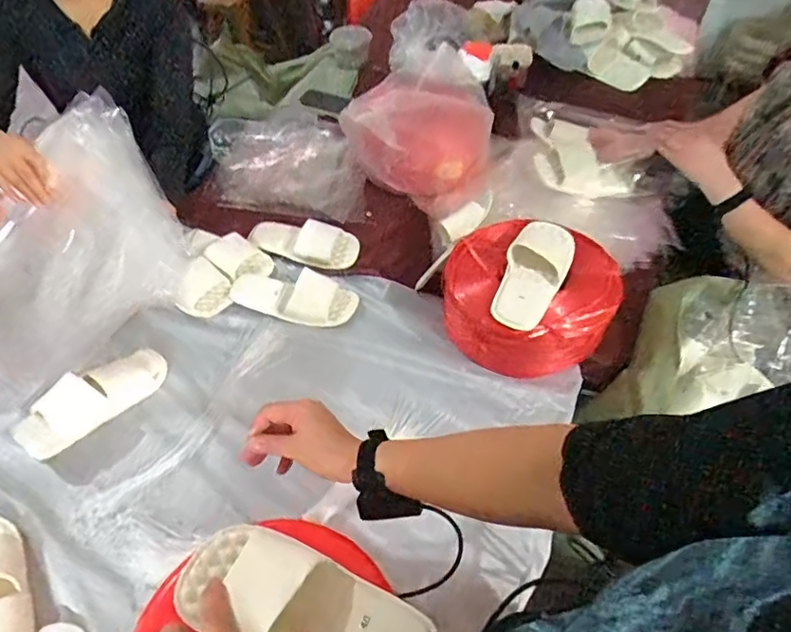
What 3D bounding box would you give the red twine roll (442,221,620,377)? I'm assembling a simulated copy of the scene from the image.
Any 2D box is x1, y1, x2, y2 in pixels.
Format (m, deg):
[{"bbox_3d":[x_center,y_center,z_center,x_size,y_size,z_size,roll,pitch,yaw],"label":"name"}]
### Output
[{"bbox_3d":[0.240,-0.028,1.006,0.292,0.150,0.254,9,53,7],"label":"red twine roll"}]

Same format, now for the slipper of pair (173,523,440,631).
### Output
[{"bbox_3d":[-0.078,0.249,0.478,0.230,0.051,0.088,21,55,12],"label":"slipper of pair"}]

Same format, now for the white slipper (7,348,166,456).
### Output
[{"bbox_3d":[-0.496,0.134,0.909,0.109,0.059,0.242,36,60,24],"label":"white slipper"}]

